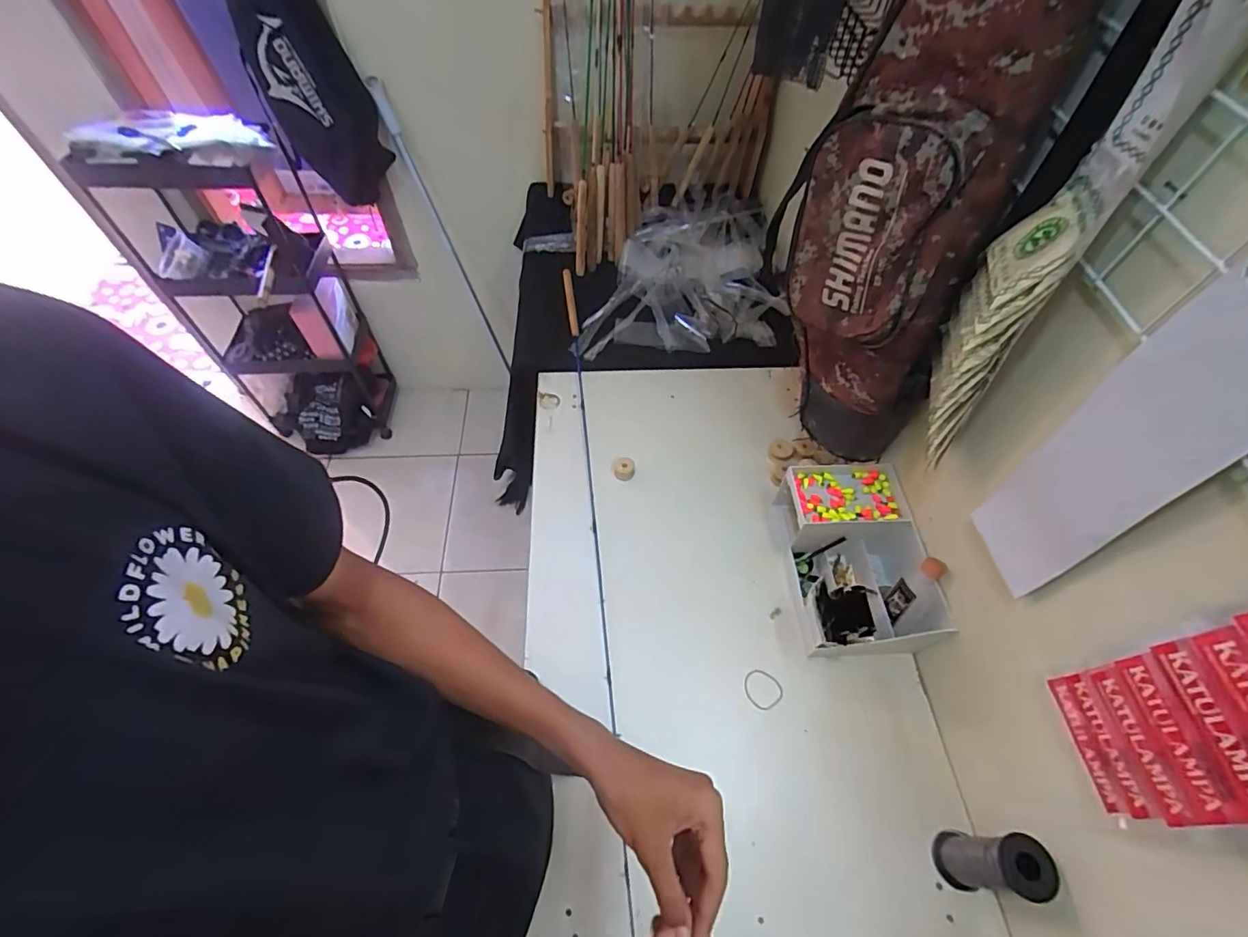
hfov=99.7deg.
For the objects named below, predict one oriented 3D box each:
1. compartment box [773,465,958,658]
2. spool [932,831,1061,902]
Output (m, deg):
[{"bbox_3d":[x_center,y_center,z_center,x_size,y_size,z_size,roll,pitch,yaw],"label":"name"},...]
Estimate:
[{"bbox_3d":[0.307,0.117,0.698,0.164,0.105,0.235,0,56,-2],"label":"compartment box"},{"bbox_3d":[0.352,0.381,0.508,0.042,0.123,0.048,7,56,3],"label":"spool"}]

